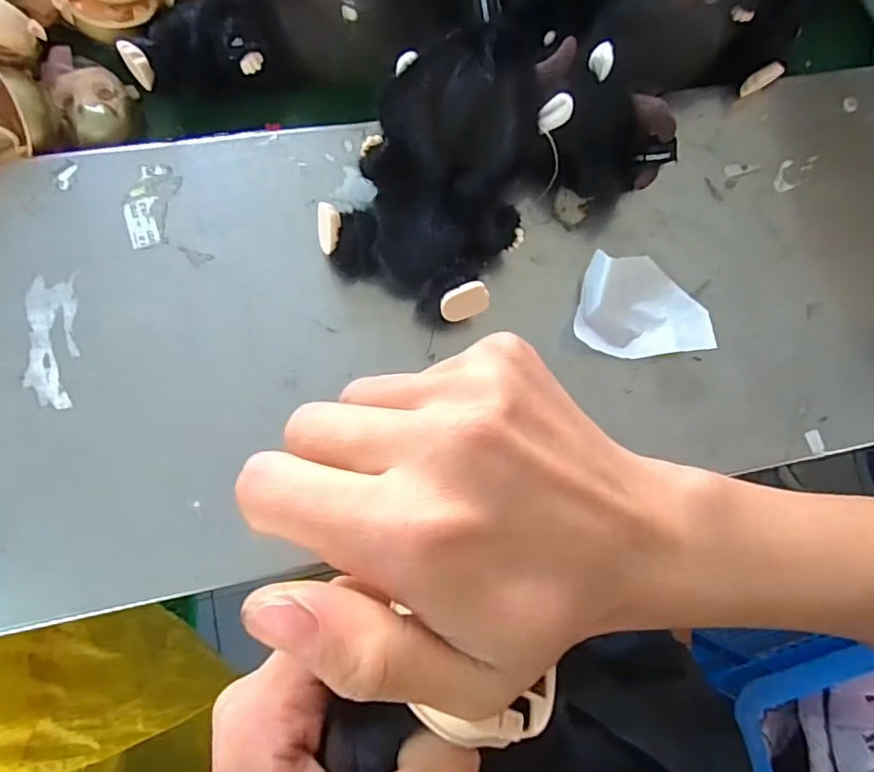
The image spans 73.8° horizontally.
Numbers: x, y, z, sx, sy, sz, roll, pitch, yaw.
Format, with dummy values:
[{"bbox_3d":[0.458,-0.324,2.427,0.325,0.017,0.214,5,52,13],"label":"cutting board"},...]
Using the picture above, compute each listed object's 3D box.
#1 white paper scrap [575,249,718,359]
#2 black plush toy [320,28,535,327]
[{"bbox_3d":[0.116,-0.045,0.331,0.073,0.019,0.054,0,82,-7],"label":"white paper scrap"},{"bbox_3d":[0.005,-0.109,0.308,0.097,0.052,0.132,29,80,-3],"label":"black plush toy"}]

